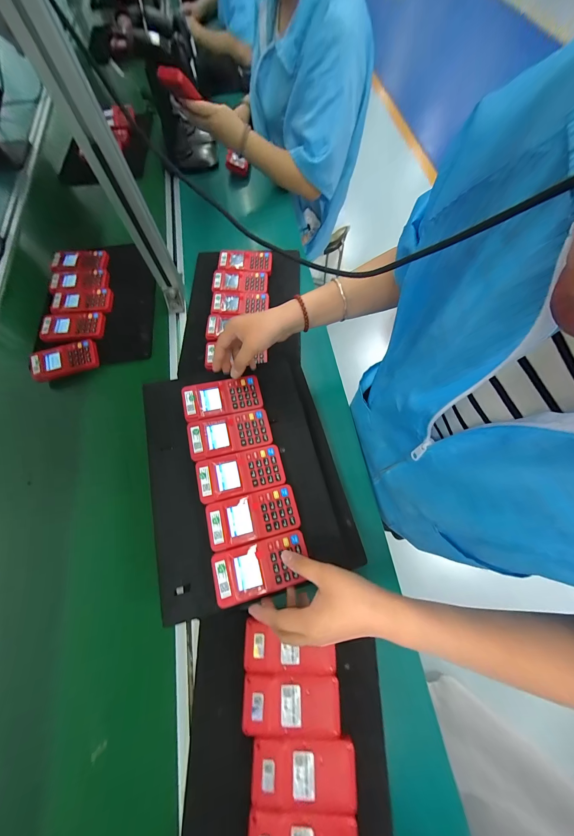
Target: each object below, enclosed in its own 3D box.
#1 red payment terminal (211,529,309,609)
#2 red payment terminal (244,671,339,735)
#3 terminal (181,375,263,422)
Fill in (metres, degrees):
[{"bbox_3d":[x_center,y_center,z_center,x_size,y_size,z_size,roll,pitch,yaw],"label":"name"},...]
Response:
[{"bbox_3d":[-0.033,0.191,0.346,0.120,0.020,0.061,-14,73,-3],"label":"red payment terminal"},{"bbox_3d":[0.006,0.369,0.346,0.122,0.011,0.059,0,72,2],"label":"red payment terminal"},{"bbox_3d":[-0.102,-0.033,0.428,0.119,0.021,0.061,-15,73,-3],"label":"terminal"}]

